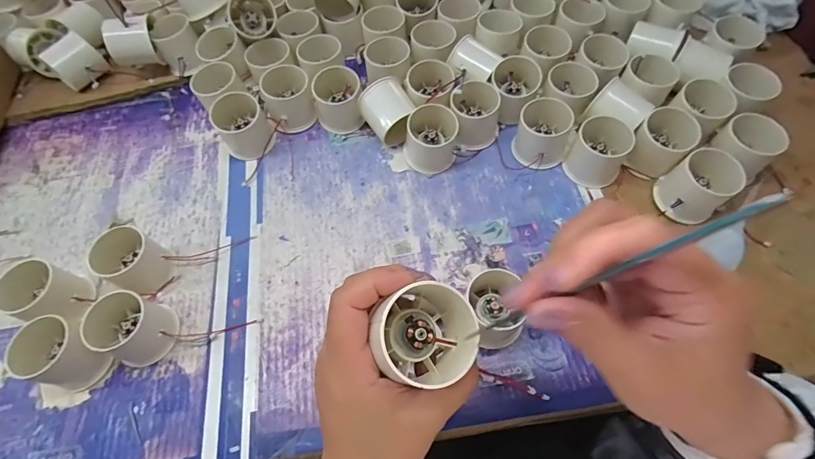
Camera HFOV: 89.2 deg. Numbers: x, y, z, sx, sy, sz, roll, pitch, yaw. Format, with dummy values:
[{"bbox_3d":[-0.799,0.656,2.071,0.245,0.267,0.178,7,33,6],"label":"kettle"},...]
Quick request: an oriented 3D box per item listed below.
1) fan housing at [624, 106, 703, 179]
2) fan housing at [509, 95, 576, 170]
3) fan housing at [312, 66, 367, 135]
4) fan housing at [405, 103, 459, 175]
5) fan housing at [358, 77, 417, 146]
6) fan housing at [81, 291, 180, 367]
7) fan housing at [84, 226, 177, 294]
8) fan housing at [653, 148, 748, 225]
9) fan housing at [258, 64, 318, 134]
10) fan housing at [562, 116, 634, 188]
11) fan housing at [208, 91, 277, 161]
[{"bbox_3d":[0.256,-0.087,0.417,0.052,0.048,0.058,33,68,19],"label":"fan housing"},{"bbox_3d":[0.142,-0.102,0.431,0.059,0.050,0.064,-2,62,3],"label":"fan housing"},{"bbox_3d":[-0.078,-0.146,0.468,0.052,0.052,0.060,-9,62,-1],"label":"fan housing"},{"bbox_3d":[0.025,-0.098,0.441,0.052,0.047,0.060,8,63,8],"label":"fan housing"},{"bbox_3d":[-0.017,-0.121,0.450,0.051,0.052,0.064,-32,64,-13],"label":"fan housing"},{"bbox_3d":[-0.241,0.085,0.361,0.060,0.047,0.052,18,64,13],"label":"fan housing"},{"bbox_3d":[-0.259,0.030,0.388,0.051,0.050,0.050,29,67,18],"label":"fan housing"},{"bbox_3d":[0.272,-0.041,0.390,0.052,0.049,0.053,-31,64,-12],"label":"fan housing"},{"bbox_3d":[-0.131,-0.145,0.463,0.050,0.057,0.054,-21,62,-8],"label":"fan housing"},{"bbox_3d":[0.194,-0.080,0.420,0.052,0.048,0.055,28,67,17],"label":"fan housing"},{"bbox_3d":[-0.180,-0.115,0.453,0.055,0.046,0.069,-32,64,-13],"label":"fan housing"}]

